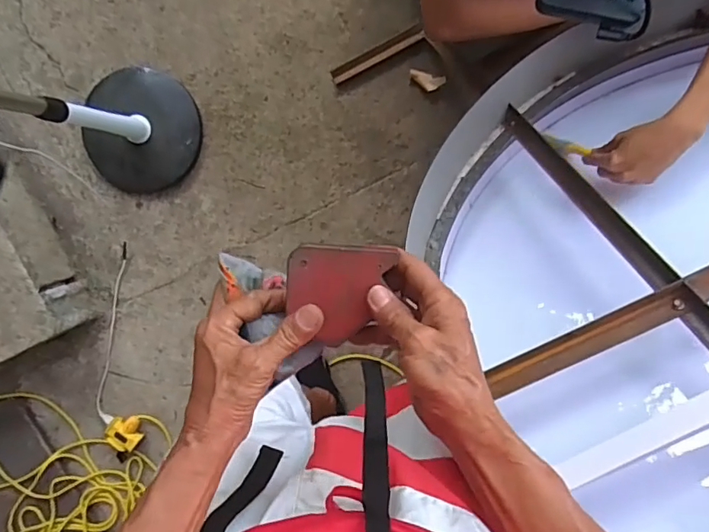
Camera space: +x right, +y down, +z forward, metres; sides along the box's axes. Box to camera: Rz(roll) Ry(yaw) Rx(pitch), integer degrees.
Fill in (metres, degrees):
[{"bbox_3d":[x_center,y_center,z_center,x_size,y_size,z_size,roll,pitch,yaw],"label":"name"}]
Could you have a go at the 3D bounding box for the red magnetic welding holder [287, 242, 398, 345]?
[{"bbox_3d":[-0.012,0.023,0.409,0.081,0.011,0.077,3,94,-1],"label":"red magnetic welding holder"}]

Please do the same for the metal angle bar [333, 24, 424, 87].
[{"bbox_3d":[0.050,-0.464,1.156,0.216,0.028,0.030,-25,94,7],"label":"metal angle bar"}]

